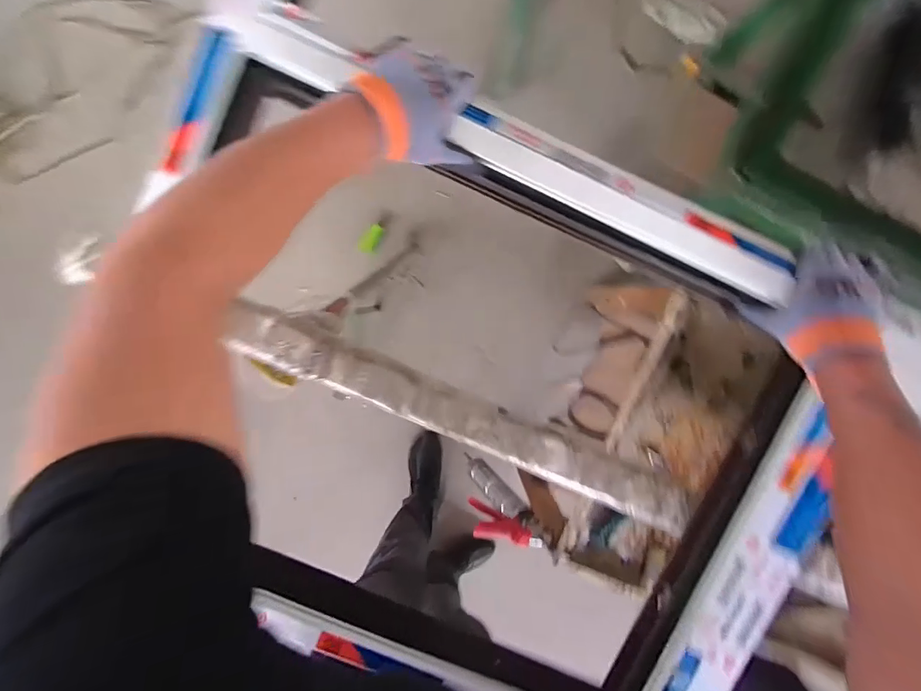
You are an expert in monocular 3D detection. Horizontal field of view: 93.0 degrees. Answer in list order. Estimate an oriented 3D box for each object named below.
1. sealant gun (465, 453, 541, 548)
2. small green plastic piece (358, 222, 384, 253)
[{"bbox_3d":[0.085,0.321,0.903,0.128,0.274,0.053,10,96,-3],"label":"sealant gun"},{"bbox_3d":[-0.249,-0.305,1.236,0.043,0.023,0.090,32,94,-5],"label":"small green plastic piece"}]

